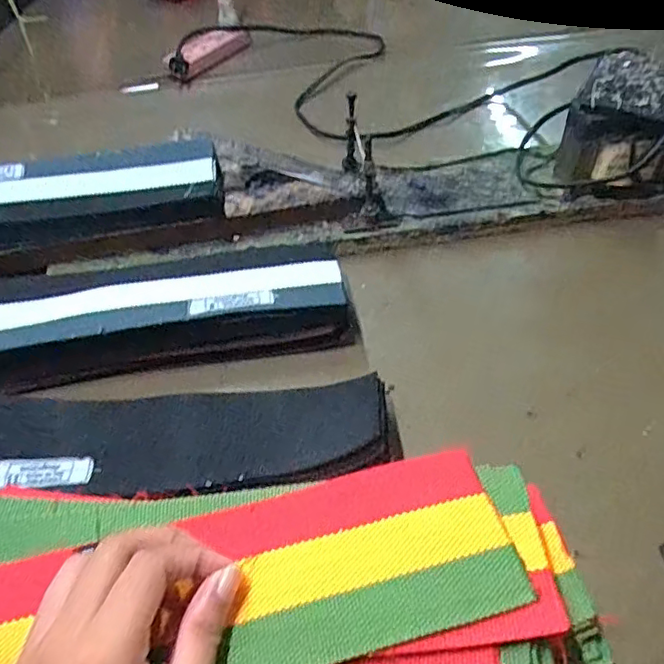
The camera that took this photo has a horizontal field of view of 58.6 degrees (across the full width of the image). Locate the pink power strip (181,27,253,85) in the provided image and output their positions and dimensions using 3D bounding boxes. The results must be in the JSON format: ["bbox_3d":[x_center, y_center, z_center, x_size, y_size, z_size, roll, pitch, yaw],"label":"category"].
[{"bbox_3d":[-0.171,-0.406,0.847,0.054,0.032,0.175,18,52,21],"label":"pink power strip"}]

